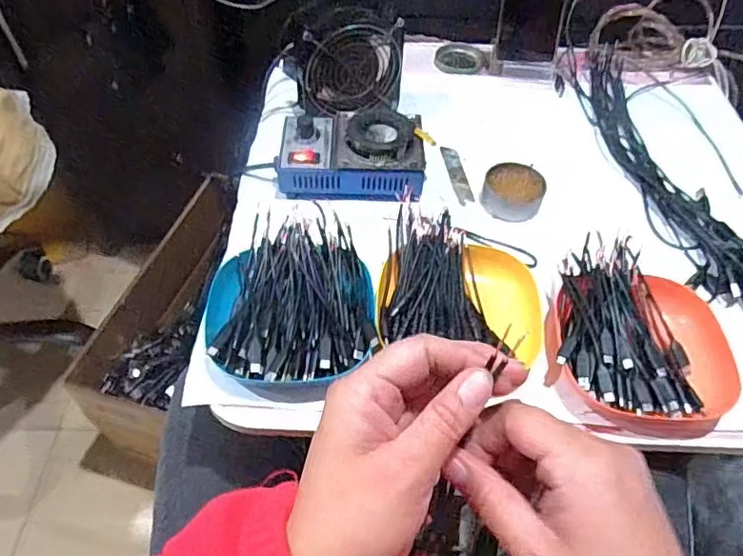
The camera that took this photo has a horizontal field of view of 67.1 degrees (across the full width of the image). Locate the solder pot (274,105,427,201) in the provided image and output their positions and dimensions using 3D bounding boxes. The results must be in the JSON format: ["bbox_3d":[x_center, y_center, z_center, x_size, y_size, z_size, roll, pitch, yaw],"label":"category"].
[{"bbox_3d":[-0.021,-0.131,0.594,0.150,0.062,0.100,1,53,-1],"label":"solder pot"}]

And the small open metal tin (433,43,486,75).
[{"bbox_3d":[0.121,-0.300,0.768,0.066,0.009,0.062,1,53,-1],"label":"small open metal tin"}]

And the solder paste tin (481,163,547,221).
[{"bbox_3d":[0.149,-0.090,0.590,0.061,0.028,0.059,1,53,-1],"label":"solder paste tin"}]

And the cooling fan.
[{"bbox_3d":[-0.024,-0.240,0.649,0.117,0.109,0.048,-16,55,-13],"label":"cooling fan"}]

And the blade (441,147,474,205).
[{"bbox_3d":[0.095,-0.114,0.622,0.021,0.004,0.089,-2,54,-10],"label":"blade"}]

